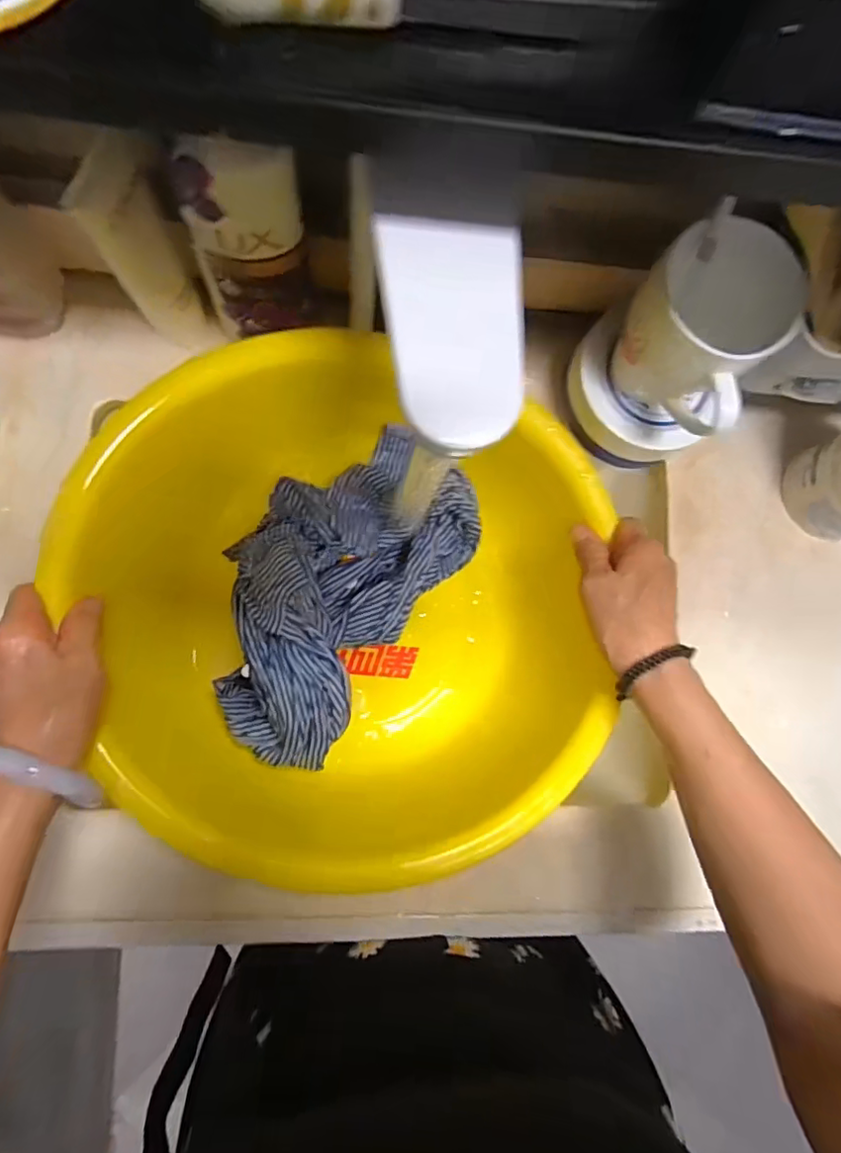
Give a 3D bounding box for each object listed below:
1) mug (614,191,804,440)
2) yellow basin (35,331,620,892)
[{"bbox_3d":[0.176,-0.152,0.370,0.091,0.108,0.084,1,84,-5],"label":"mug"},{"bbox_3d":[-0.056,0.045,0.427,0.354,0.122,0.324,1,84,-5],"label":"yellow basin"}]

